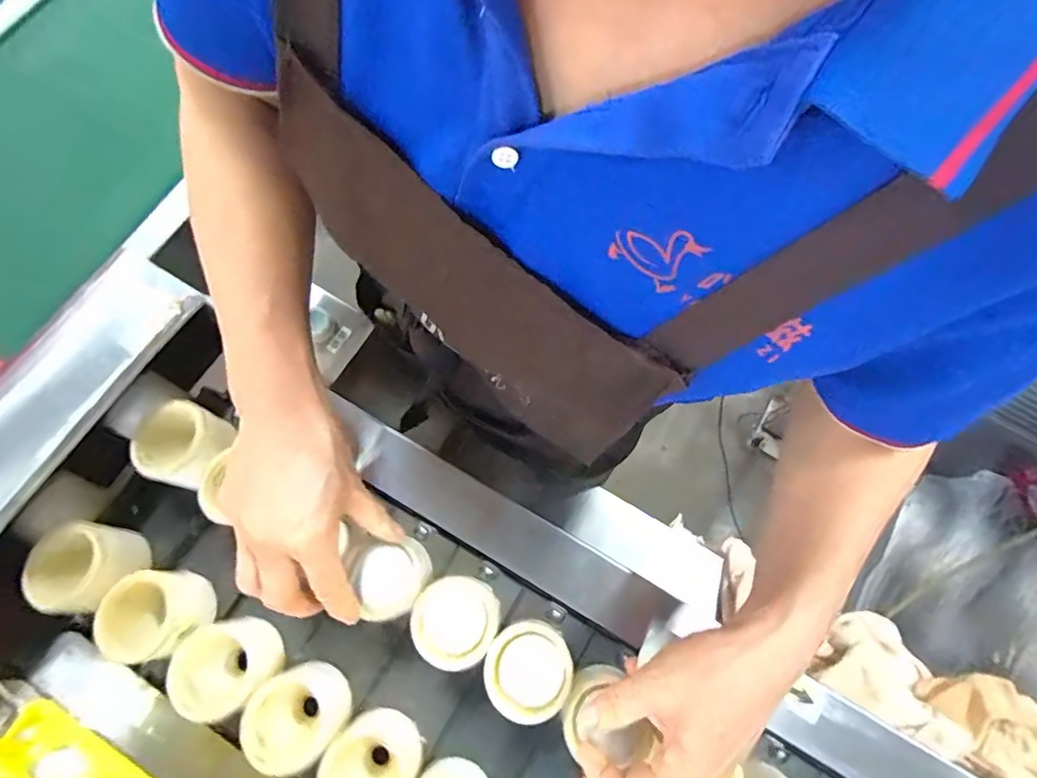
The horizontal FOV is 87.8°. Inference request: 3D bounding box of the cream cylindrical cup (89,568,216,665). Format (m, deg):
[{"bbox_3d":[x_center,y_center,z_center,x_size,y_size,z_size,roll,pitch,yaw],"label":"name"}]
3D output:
[{"bbox_3d":[-0.261,0.164,0.394,0.063,0.056,0.051,20,74,4],"label":"cream cylindrical cup"}]

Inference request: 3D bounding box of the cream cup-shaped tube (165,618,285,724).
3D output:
[{"bbox_3d":[-0.205,0.197,0.384,0.057,0.060,0.056,1,73,-2],"label":"cream cup-shaped tube"}]

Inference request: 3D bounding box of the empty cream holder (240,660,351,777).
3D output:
[{"bbox_3d":[-0.156,0.226,0.377,0.064,0.050,0.055,38,76,9],"label":"empty cream holder"}]

